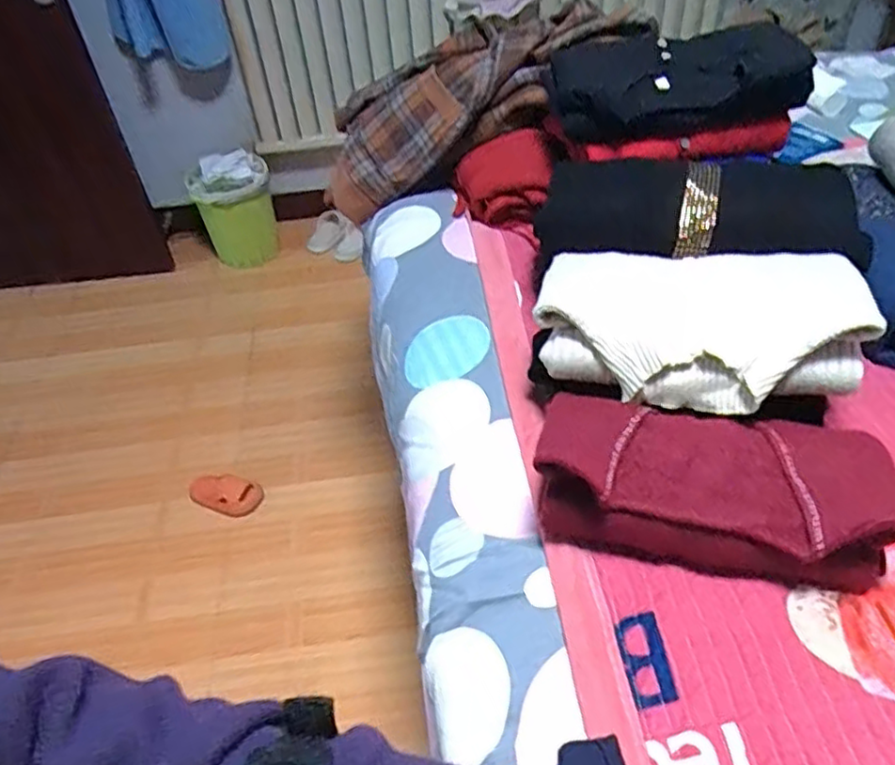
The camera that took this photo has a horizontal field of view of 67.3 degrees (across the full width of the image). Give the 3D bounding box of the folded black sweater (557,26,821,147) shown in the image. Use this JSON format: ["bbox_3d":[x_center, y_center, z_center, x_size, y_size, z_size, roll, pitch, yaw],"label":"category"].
[{"bbox_3d":[0.255,-0.352,0.776,0.270,0.075,0.135,-6,45,-1],"label":"folded black sweater"}]

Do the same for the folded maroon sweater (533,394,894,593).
[{"bbox_3d":[0.202,0.077,0.525,0.253,0.079,0.113,9,46,14],"label":"folded maroon sweater"}]

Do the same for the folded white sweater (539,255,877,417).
[{"bbox_3d":[0.212,-0.057,0.584,0.259,0.073,0.156,11,47,15],"label":"folded white sweater"}]

